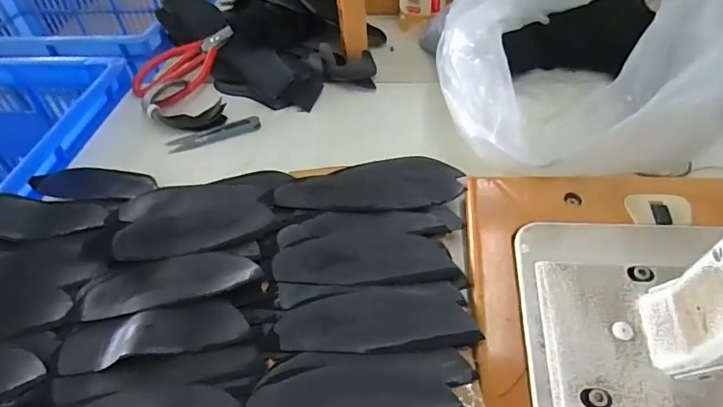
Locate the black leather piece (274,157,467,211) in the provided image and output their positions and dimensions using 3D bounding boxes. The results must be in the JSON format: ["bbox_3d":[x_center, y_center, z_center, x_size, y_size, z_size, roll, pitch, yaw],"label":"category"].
[{"bbox_3d":[0.006,-0.016,0.427,0.163,0.005,0.064,-7,47,1],"label":"black leather piece"}]

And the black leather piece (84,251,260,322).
[{"bbox_3d":[-0.147,0.060,0.367,0.132,0.008,0.048,-9,46,-3],"label":"black leather piece"}]

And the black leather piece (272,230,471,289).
[{"bbox_3d":[0.005,0.042,0.368,0.143,0.006,0.049,-1,46,6],"label":"black leather piece"}]

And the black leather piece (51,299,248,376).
[{"bbox_3d":[-0.149,0.092,0.335,0.128,0.006,0.045,-11,46,-5],"label":"black leather piece"}]

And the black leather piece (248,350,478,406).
[{"bbox_3d":[0.000,0.123,0.298,0.138,0.007,0.054,-2,46,4],"label":"black leather piece"}]

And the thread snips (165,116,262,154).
[{"bbox_3d":[-0.160,-0.076,0.509,0.099,0.010,0.022,-21,48,-14],"label":"thread snips"}]

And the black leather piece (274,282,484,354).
[{"bbox_3d":[0.009,0.081,0.328,0.134,0.010,0.049,-7,50,4],"label":"black leather piece"}]

